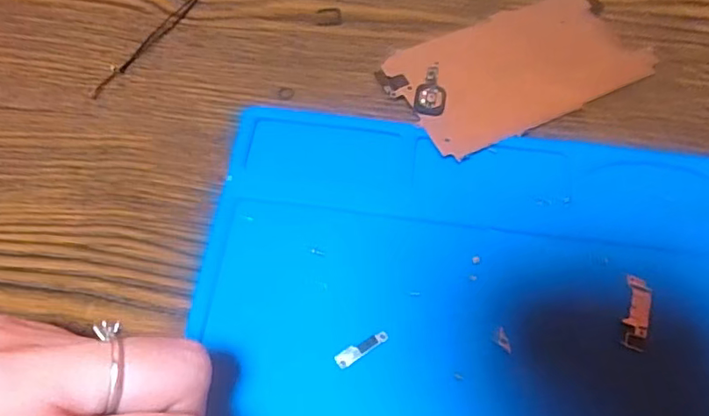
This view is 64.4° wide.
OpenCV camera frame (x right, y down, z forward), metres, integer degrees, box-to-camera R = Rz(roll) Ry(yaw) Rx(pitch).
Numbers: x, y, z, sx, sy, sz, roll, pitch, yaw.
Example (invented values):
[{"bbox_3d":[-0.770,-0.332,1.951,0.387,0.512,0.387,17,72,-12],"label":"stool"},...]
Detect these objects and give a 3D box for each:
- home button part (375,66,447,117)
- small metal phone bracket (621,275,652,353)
[{"bbox_3d":[0.024,-0.048,0.231,0.027,0.005,0.024,1,62,-1],"label":"home button part"},{"bbox_3d":[0.096,0.035,0.190,0.008,0.004,0.026,16,63,7],"label":"small metal phone bracket"}]

